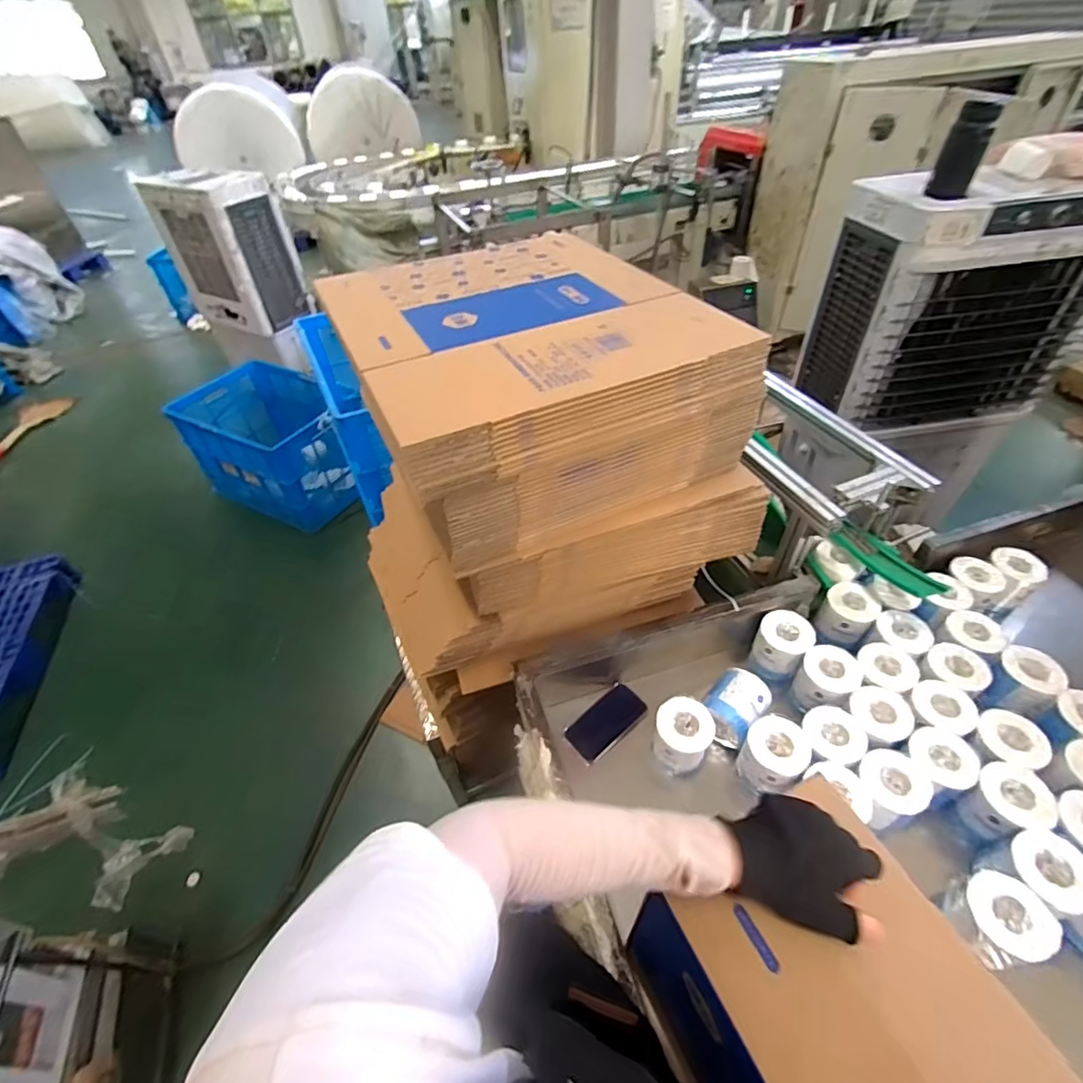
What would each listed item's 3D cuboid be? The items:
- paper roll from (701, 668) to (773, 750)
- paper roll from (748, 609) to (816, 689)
[{"bbox_3d":[0.356,0.307,0.964,0.089,0.097,0.121,33,56,31],"label":"paper roll"},{"bbox_3d":[0.474,0.216,1.046,0.093,0.126,0.100,-2,45,2],"label":"paper roll"}]

